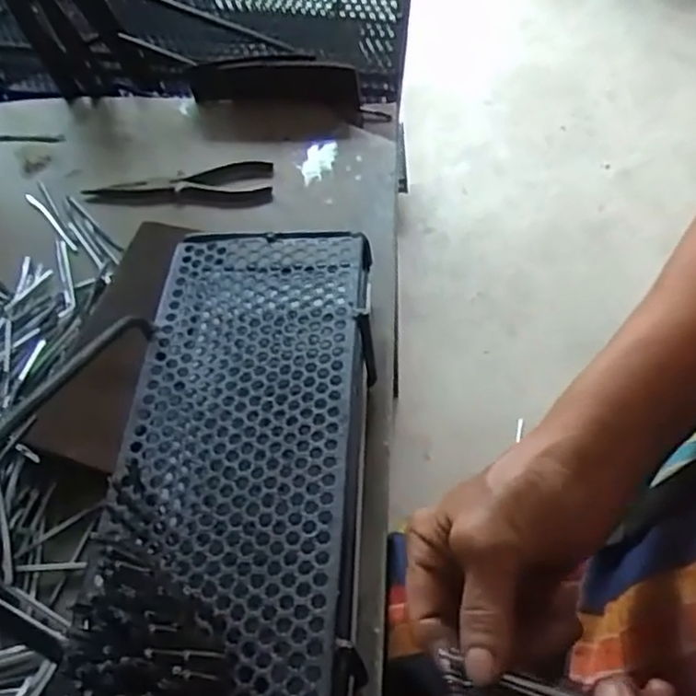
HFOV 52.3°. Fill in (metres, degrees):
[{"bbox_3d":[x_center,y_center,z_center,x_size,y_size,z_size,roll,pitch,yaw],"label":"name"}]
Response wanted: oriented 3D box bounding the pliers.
[{"bbox_3d":[-0.172,-0.164,0.717,0.188,0.007,0.061,-3,53,4],"label":"pliers"}]

